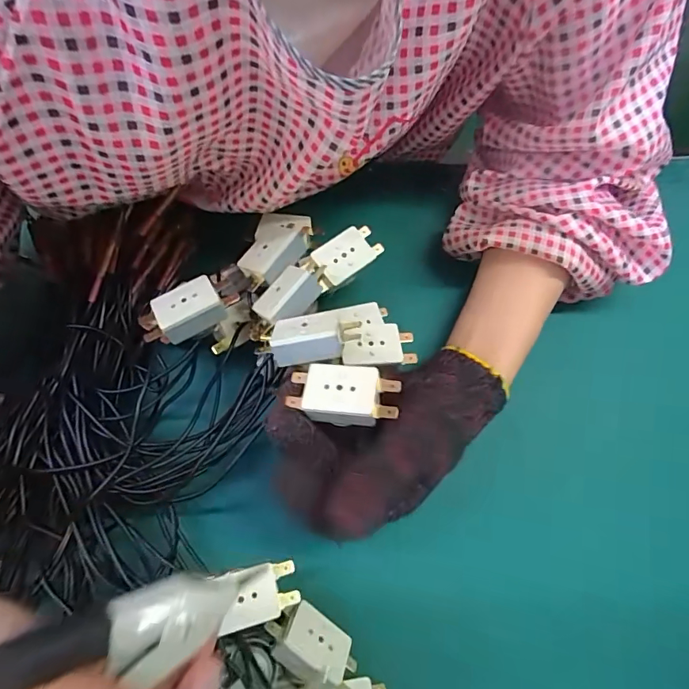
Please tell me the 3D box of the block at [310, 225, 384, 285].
[{"bbox_3d":[0.003,-0.061,0.300,0.048,0.010,0.026,-38,94,-18],"label":"block"}]

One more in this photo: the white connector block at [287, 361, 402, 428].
[{"bbox_3d":[-0.001,0.025,0.239,0.055,0.016,0.028,8,70,3],"label":"white connector block"}]

